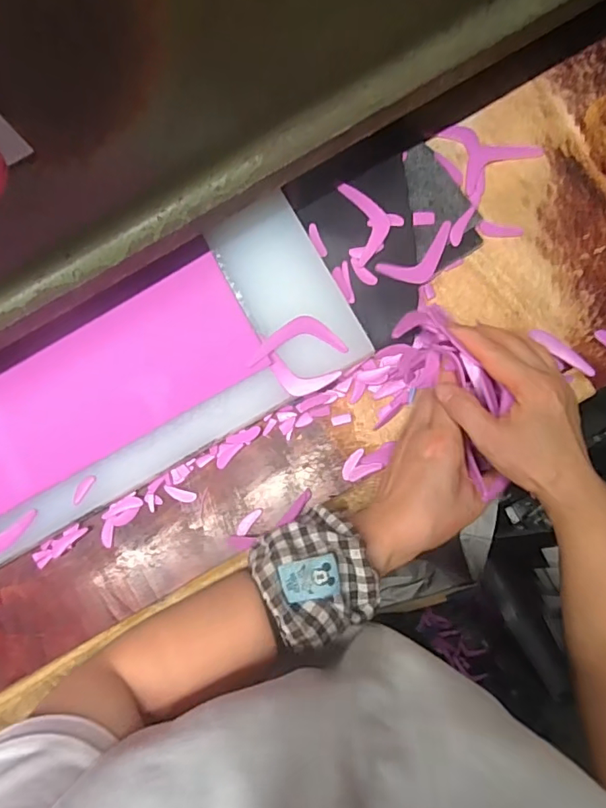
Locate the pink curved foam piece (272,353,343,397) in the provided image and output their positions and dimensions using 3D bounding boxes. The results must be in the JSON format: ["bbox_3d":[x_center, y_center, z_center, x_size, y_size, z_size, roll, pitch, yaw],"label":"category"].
[{"bbox_3d":[-0.001,-0.020,0.408,0.056,0.007,0.027,16,84,7],"label":"pink curved foam piece"}]

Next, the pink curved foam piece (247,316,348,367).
[{"bbox_3d":[-0.006,-0.053,0.412,0.077,0.009,0.034,-8,81,4],"label":"pink curved foam piece"}]

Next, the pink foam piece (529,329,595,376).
[{"bbox_3d":[0.216,-0.043,0.425,0.059,0.009,0.012,37,86,9],"label":"pink foam piece"}]

